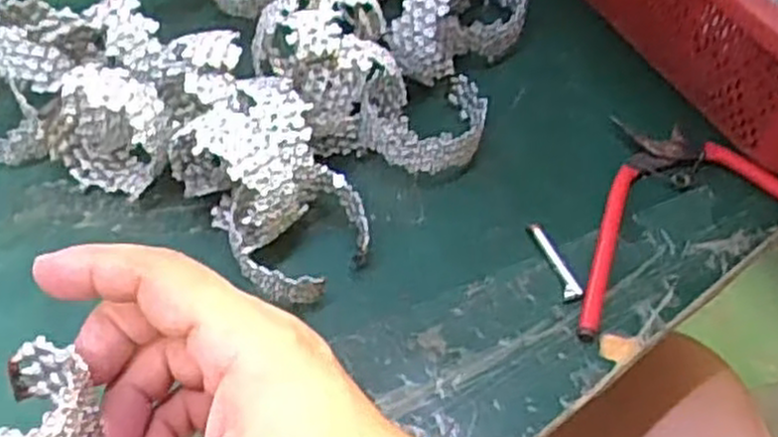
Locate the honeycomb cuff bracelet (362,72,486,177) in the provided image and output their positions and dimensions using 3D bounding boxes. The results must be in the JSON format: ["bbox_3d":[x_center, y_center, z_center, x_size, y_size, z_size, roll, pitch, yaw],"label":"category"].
[{"bbox_3d":[0.021,-0.045,0.394,0.067,0.036,0.045,-25,62,-20],"label":"honeycomb cuff bracelet"}]

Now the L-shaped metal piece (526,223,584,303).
[{"bbox_3d":[0.079,0.020,0.373,0.009,0.006,0.044,-14,59,-14],"label":"L-shaped metal piece"}]

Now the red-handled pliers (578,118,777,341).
[{"bbox_3d":[0.153,-0.005,0.392,0.165,0.014,0.101,-11,58,-13],"label":"red-handled pliers"}]

